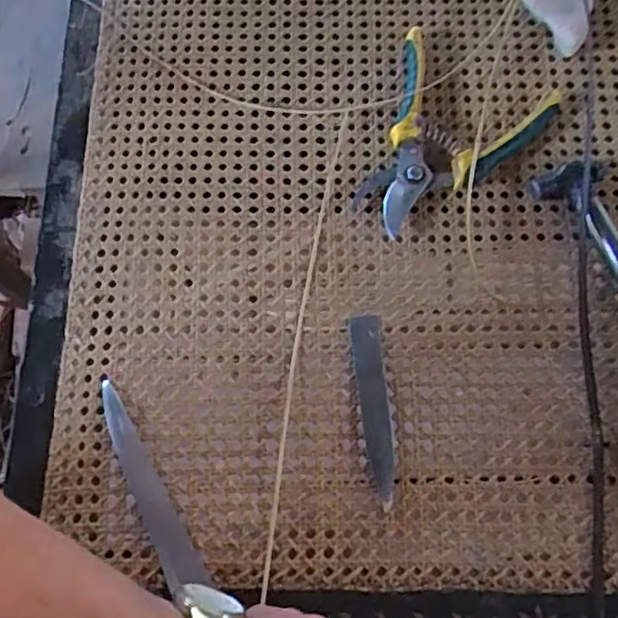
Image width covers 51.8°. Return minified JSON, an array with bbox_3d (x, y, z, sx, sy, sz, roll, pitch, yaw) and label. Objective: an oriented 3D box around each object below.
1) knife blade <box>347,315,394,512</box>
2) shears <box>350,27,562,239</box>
[{"bbox_3d":[0.048,0.073,0.477,0.024,0.004,0.138,-5,75,-3],"label":"knife blade"},{"bbox_3d":[0.113,-0.139,0.525,0.136,0.019,0.172,25,71,11],"label":"shears"}]

